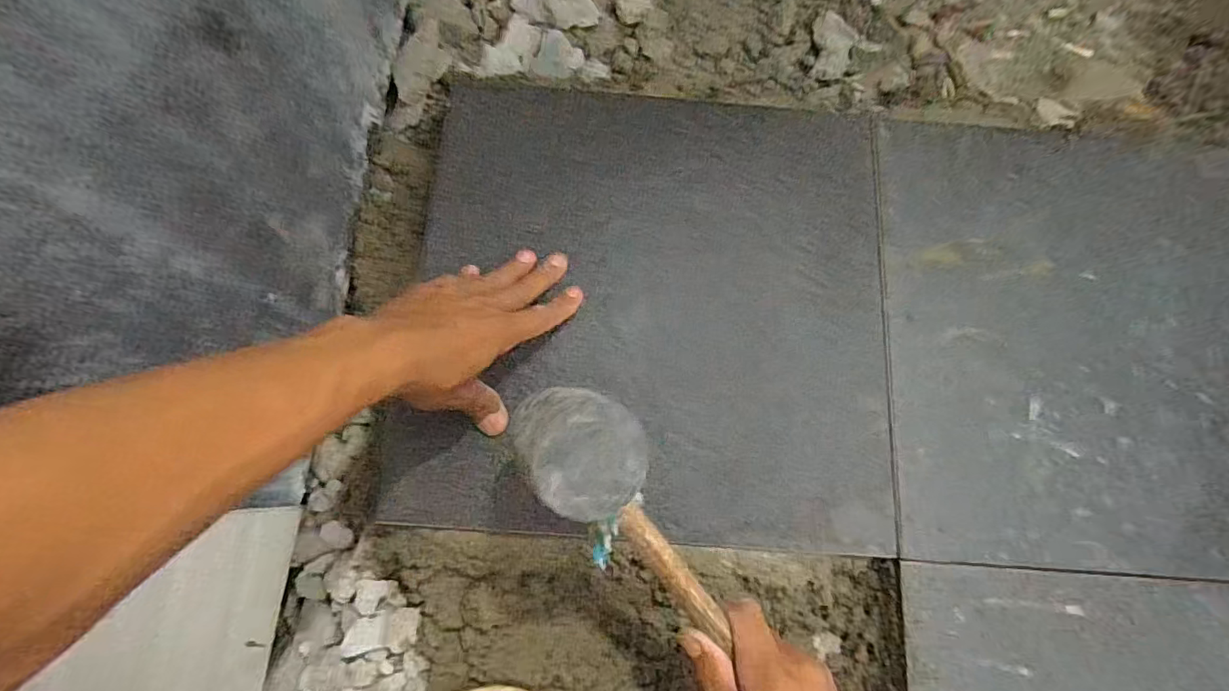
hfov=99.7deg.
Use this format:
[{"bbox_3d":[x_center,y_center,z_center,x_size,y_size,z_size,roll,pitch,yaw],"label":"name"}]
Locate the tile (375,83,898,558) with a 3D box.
[{"bbox_3d":[0.033,-0.043,0.438,0.391,0.013,0.387,4,76,0],"label":"tile"}]

